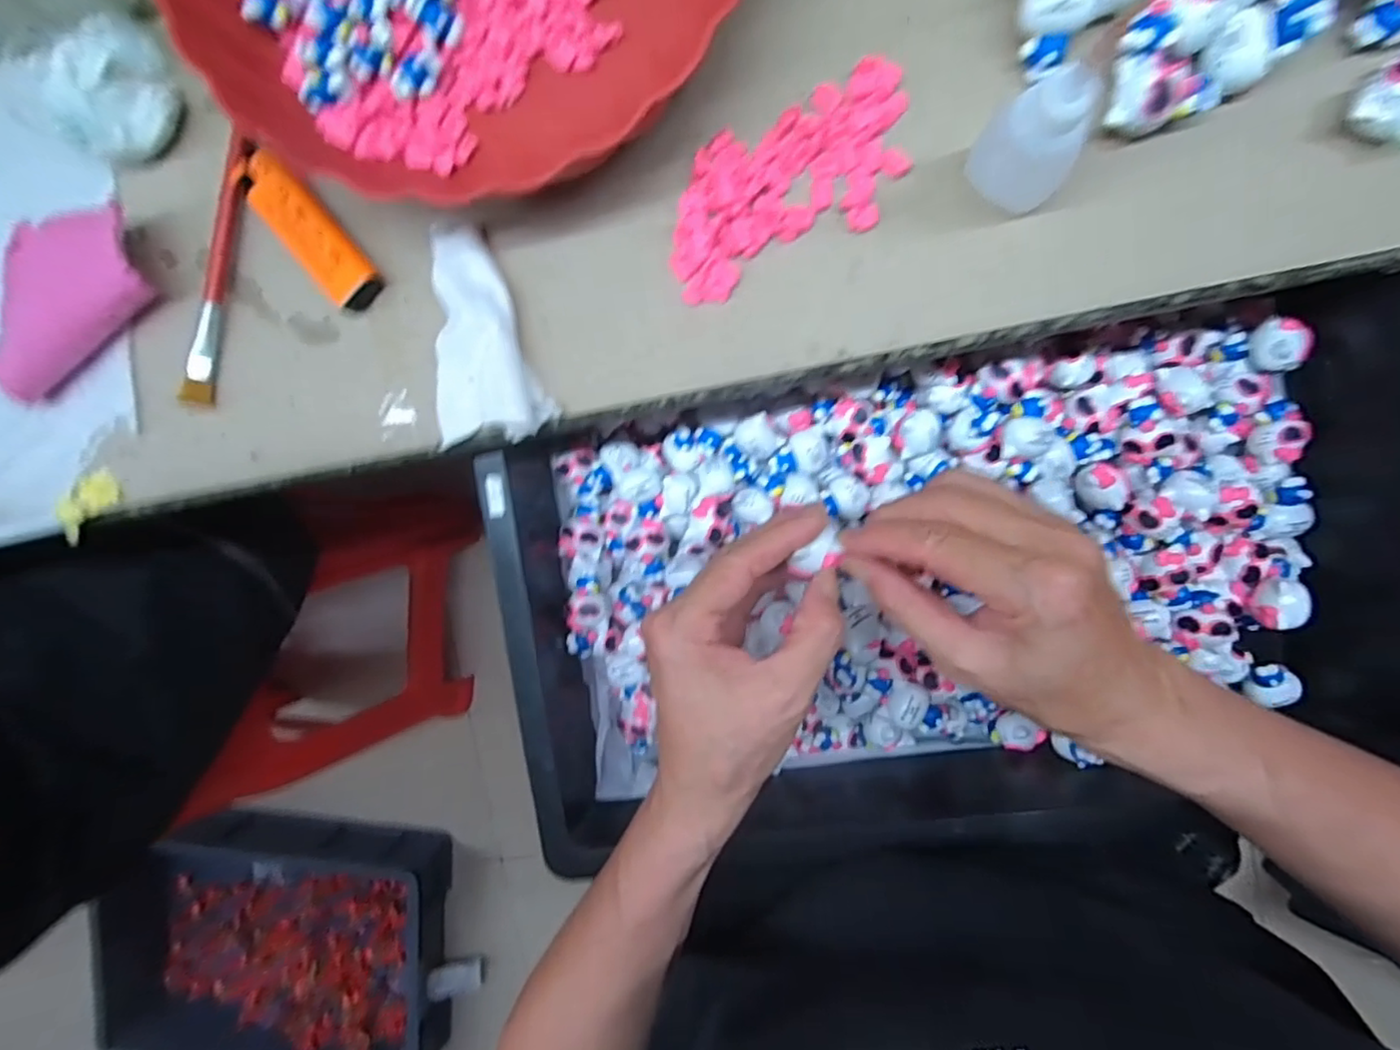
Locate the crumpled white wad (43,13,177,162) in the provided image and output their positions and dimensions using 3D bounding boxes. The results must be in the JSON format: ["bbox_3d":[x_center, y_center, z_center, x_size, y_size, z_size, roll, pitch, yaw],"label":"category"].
[{"bbox_3d":[-0.273,-0.201,0.287,0.058,0.018,0.056,16,96,5],"label":"crumpled white wad"}]

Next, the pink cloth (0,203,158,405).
[{"bbox_3d":[-0.297,-0.107,0.291,0.095,0.021,0.052,-40,90,8],"label":"pink cloth"}]

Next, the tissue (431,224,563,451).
[{"bbox_3d":[-0.104,-0.083,0.278,0.054,0.011,0.095,-17,93,8],"label":"tissue"}]

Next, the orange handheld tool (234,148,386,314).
[{"bbox_3d":[-0.178,-0.135,0.281,0.024,0.016,0.079,-41,89,8],"label":"orange handheld tool"}]

